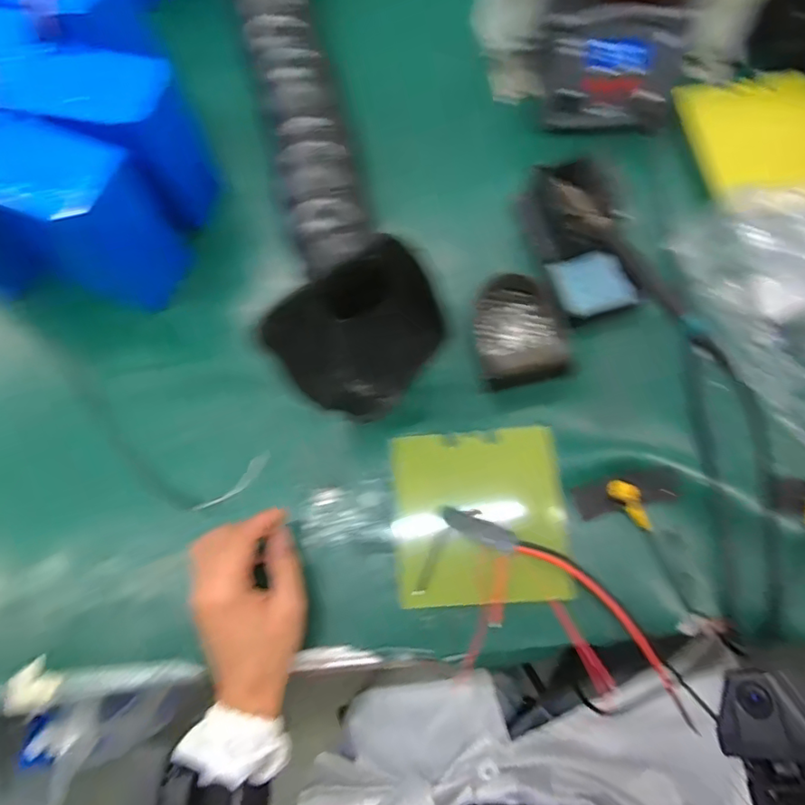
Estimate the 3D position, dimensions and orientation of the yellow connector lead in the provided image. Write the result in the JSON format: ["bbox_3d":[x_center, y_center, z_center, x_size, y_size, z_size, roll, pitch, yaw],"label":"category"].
[{"bbox_3d":[0.209,0.125,0.439,0.020,0.009,0.149,-27,71,-7],"label":"yellow connector lead"}]

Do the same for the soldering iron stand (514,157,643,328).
[{"bbox_3d":[0.162,-0.152,0.516,0.072,0.077,0.150,-14,70,-3],"label":"soldering iron stand"}]

